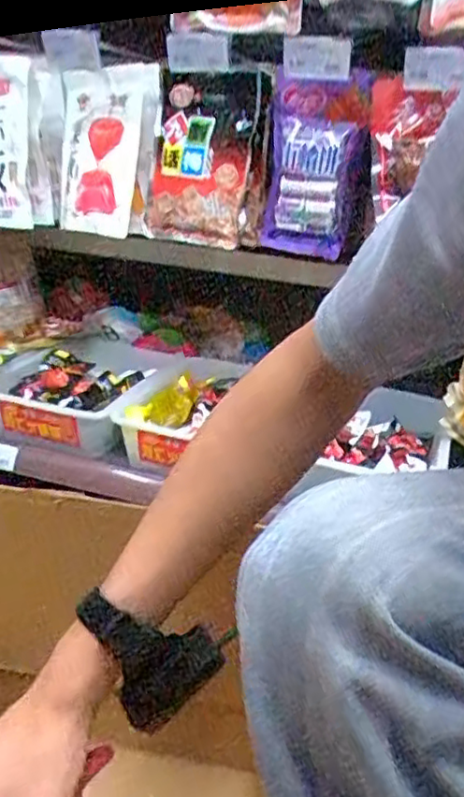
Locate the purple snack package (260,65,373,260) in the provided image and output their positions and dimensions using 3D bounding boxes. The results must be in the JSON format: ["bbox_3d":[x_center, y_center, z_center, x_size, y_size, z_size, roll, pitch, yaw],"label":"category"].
[{"bbox_3d":[0.101,-0.288,0.823,0.115,0.207,0.057,7,22,5],"label":"purple snack package"}]

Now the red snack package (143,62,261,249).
[{"bbox_3d":[-0.044,-0.313,0.860,0.136,0.207,0.069,25,30,36],"label":"red snack package"}]

